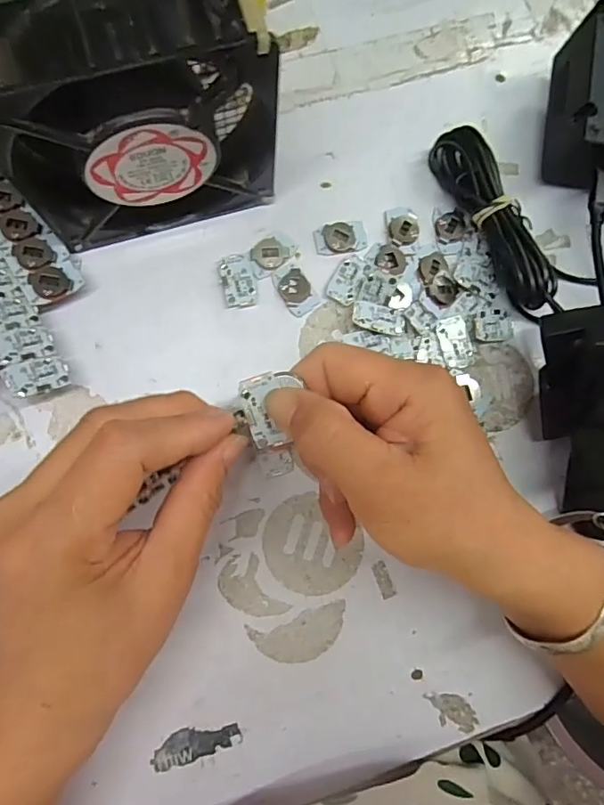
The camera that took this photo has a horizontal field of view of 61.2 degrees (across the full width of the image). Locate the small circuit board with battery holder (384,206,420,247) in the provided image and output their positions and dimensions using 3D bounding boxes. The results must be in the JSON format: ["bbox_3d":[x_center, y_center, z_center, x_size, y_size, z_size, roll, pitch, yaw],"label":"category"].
[{"bbox_3d":[0.060,-0.105,0.303,0.018,0.006,0.025,-4,84,-5],"label":"small circuit board with battery holder"}]

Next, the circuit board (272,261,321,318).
[{"bbox_3d":[-0.004,-0.066,0.294,0.018,0.004,0.029,-31,87,-8],"label":"circuit board"}]

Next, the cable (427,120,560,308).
[{"bbox_3d":[0.109,-0.105,0.293,0.025,0.034,0.111,-23,86,-7],"label":"cable"}]

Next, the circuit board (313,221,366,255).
[{"bbox_3d":[0.024,-0.097,0.300,0.031,0.006,0.018,-12,84,-6],"label":"circuit board"}]

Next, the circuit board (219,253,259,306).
[{"bbox_3d":[-0.036,-0.070,0.292,0.019,0.004,0.029,-9,84,-6],"label":"circuit board"}]

